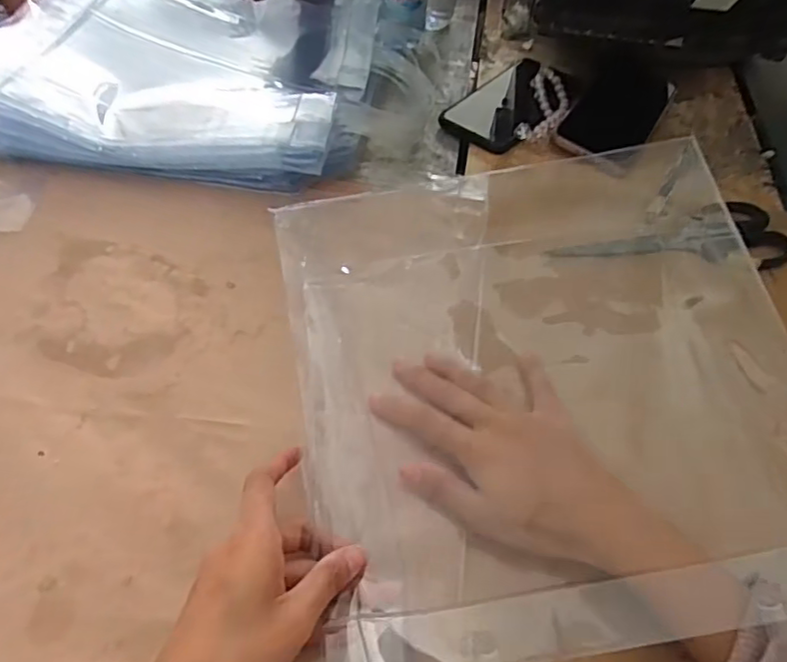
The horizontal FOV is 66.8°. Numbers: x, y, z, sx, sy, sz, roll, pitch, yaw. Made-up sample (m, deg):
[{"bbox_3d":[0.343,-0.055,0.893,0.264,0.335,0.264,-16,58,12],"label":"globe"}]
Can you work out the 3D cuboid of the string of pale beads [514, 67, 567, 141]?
[{"bbox_3d":[0.147,-0.218,0.582,0.039,0.021,0.102,16,53,9],"label":"string of pale beads"}]

